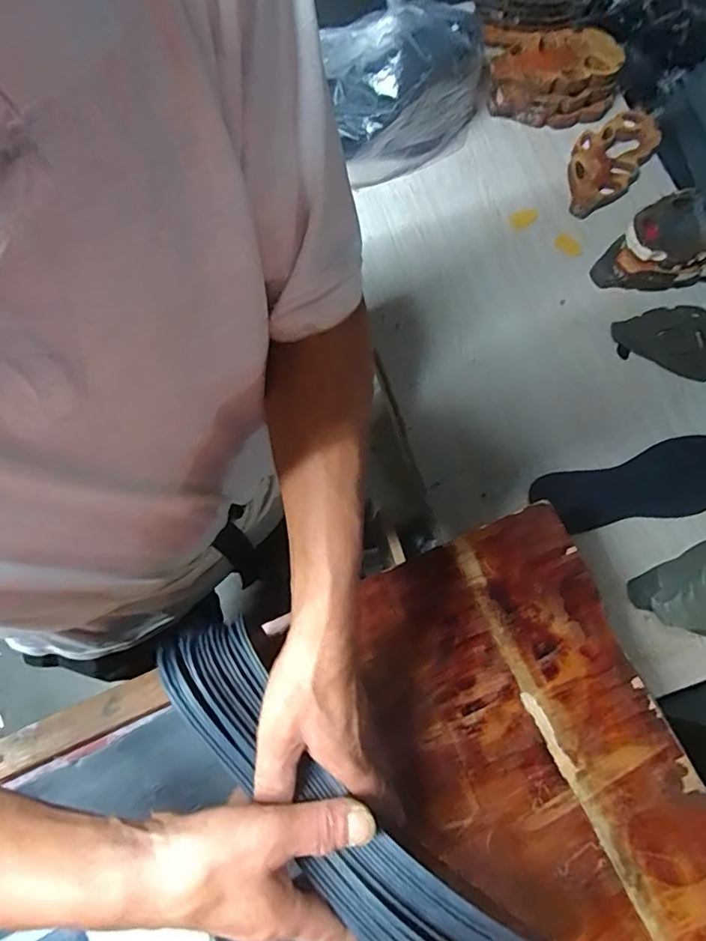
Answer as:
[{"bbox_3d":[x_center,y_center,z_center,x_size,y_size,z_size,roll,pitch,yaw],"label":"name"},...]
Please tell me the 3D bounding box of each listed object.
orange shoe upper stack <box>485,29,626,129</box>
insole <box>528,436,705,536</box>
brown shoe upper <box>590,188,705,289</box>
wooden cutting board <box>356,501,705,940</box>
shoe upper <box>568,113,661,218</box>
[{"bbox_3d":[0.322,-0.664,0.898,0.238,0.079,0.171,24,74,6],"label":"orange shoe upper stack"},{"bbox_3d":[0.409,0.021,0.743,0.306,0.010,0.100,-16,72,-3],"label":"insole"},{"bbox_3d":[0.481,-0.331,0.806,0.202,0.067,0.143,-41,78,-13],"label":"brown shoe upper"},{"bbox_3d":[0.153,0.283,0.502,0.304,0.011,0.427,-23,75,-8],"label":"wooden cutting board"},{"bbox_3d":[0.416,-0.509,0.881,0.111,0.031,0.217,33,75,8],"label":"shoe upper"}]

